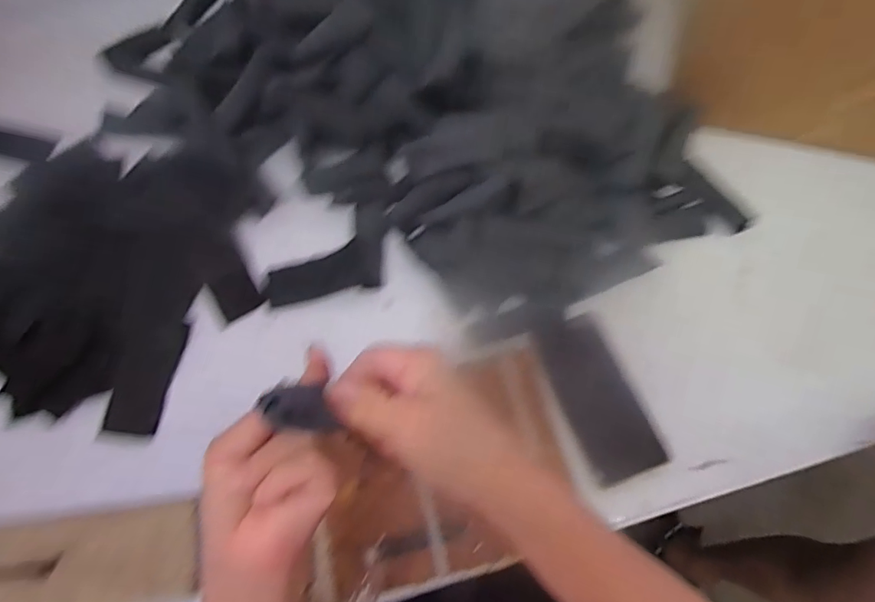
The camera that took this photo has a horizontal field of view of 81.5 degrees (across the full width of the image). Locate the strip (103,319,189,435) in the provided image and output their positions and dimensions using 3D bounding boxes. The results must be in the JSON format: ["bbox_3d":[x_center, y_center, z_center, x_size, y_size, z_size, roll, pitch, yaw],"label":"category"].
[{"bbox_3d":[-0.301,0.076,0.522,0.051,0.006,0.116,12,72,-9],"label":"strip"}]

